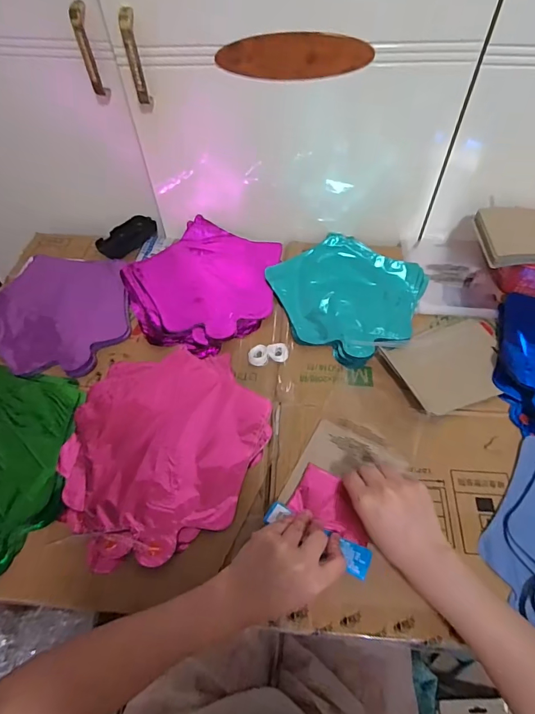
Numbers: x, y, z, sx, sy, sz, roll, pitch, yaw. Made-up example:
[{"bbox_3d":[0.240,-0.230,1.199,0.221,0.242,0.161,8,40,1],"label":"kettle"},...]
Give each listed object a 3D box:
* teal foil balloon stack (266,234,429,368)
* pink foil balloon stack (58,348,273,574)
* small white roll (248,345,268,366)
[{"bbox_3d":[0.126,-0.098,0.623,0.225,0.013,0.216,-28,59,-17],"label":"teal foil balloon stack"},{"bbox_3d":[-0.119,0.103,0.495,0.236,0.014,0.254,-4,55,-2],"label":"pink foil balloon stack"},{"bbox_3d":[-0.013,-0.002,0.570,0.027,0.010,0.029,-1,55,1],"label":"small white roll"}]

